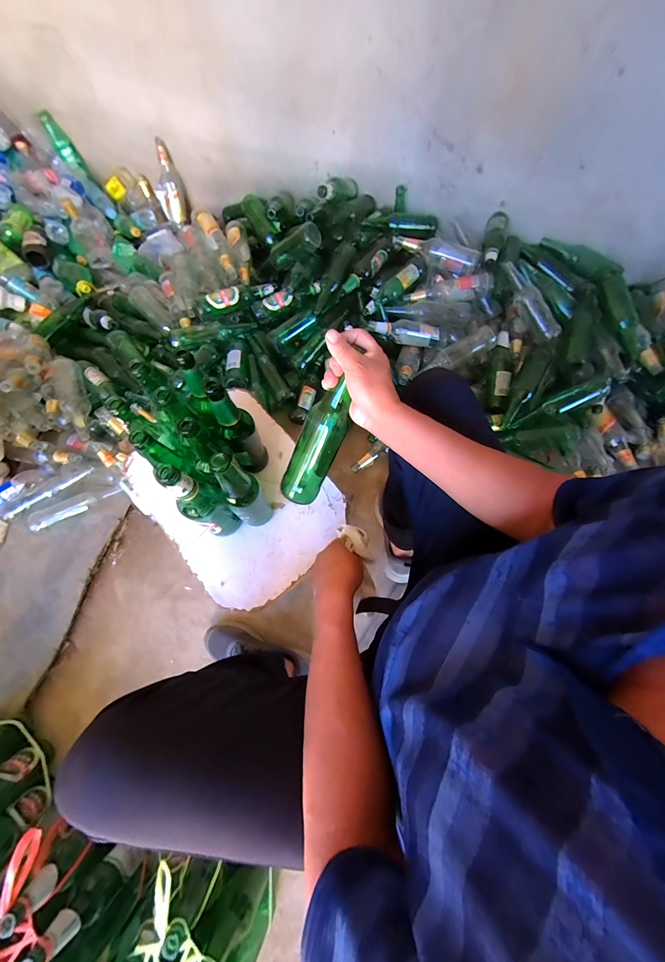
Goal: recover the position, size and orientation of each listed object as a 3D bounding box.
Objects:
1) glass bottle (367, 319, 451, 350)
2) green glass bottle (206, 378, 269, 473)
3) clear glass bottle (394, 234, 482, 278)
[{"bbox_3d":[0.239,-0.459,0.992,0.275,0.057,0.060,1,67,-18],"label":"glass bottle"},{"bbox_3d":[-0.162,-0.088,0.582,0.064,0.251,0.067,-19,70,-9],"label":"green glass bottle"},{"bbox_3d":[0.311,-0.710,0.997,0.279,0.058,0.072,29,70,10],"label":"clear glass bottle"}]

